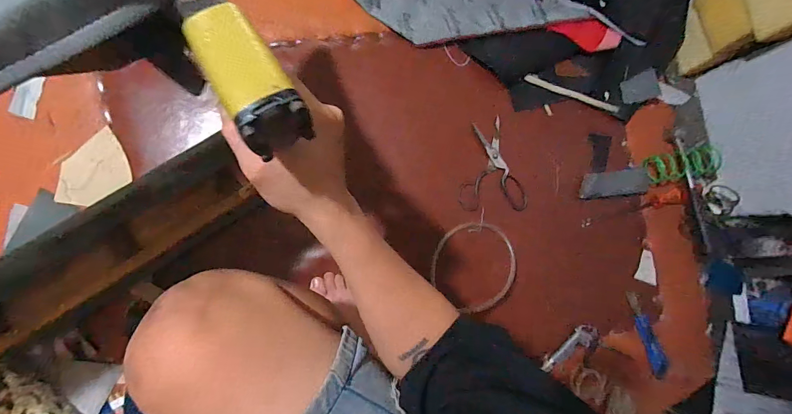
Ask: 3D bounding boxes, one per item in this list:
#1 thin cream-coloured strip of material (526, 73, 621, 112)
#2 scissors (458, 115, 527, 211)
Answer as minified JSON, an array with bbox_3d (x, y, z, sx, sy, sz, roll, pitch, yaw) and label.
[{"bbox_3d":[0.356,-0.228,0.715,0.200,0.009,0.016,19,86,-6],"label":"thin cream-coloured strip of material"},{"bbox_3d":[0.200,-0.082,0.696,0.143,0.004,0.182,4,87,-7],"label":"scissors"}]

